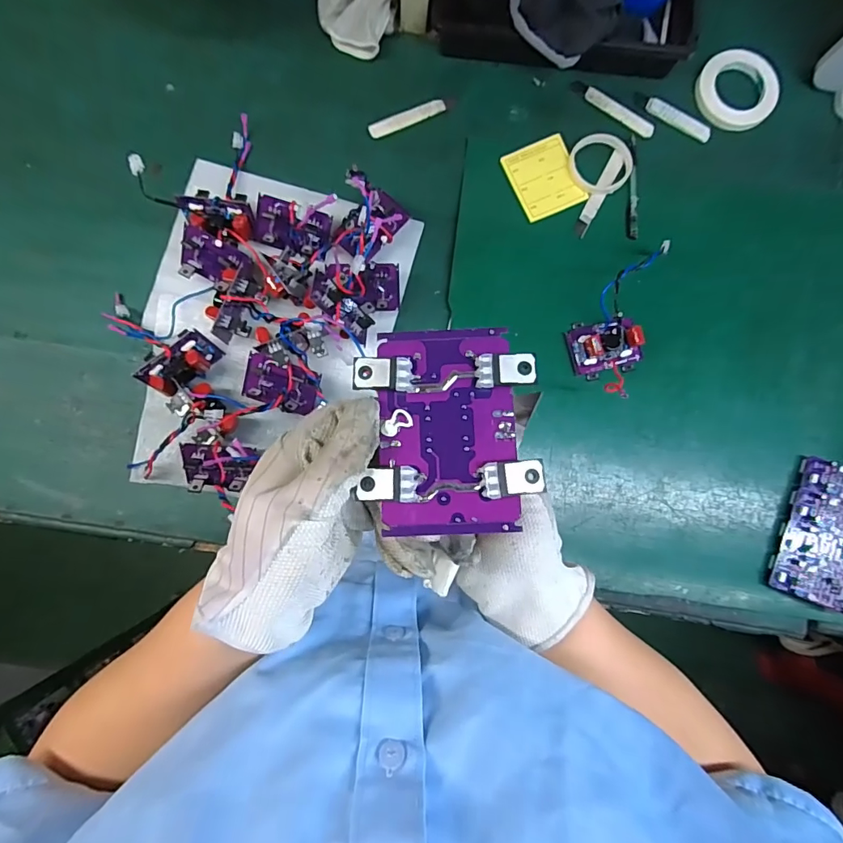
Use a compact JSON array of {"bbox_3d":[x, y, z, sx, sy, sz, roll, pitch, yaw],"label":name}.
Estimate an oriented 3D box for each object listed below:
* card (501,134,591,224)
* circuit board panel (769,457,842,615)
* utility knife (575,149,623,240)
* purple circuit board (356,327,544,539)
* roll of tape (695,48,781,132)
[{"bbox_3d":[0.181,-0.356,0.688,0.096,0.004,0.107,-24,86,-3],"label":"card"},{"bbox_3d":[0.554,0.153,0.630,0.112,0.014,0.189,19,86,19],"label":"circuit board panel"},{"bbox_3d":[0.260,-0.334,0.688,0.021,0.004,0.138,28,86,1],"label":"utility knife"},{"bbox_3d":[0.012,0.003,0.219,0.080,0.016,0.095,-4,86,-1],"label":"purple circuit board"},{"bbox_3d":[0.474,-0.498,0.702,0.122,0.010,0.119,0,86,-1],"label":"roll of tape"}]

